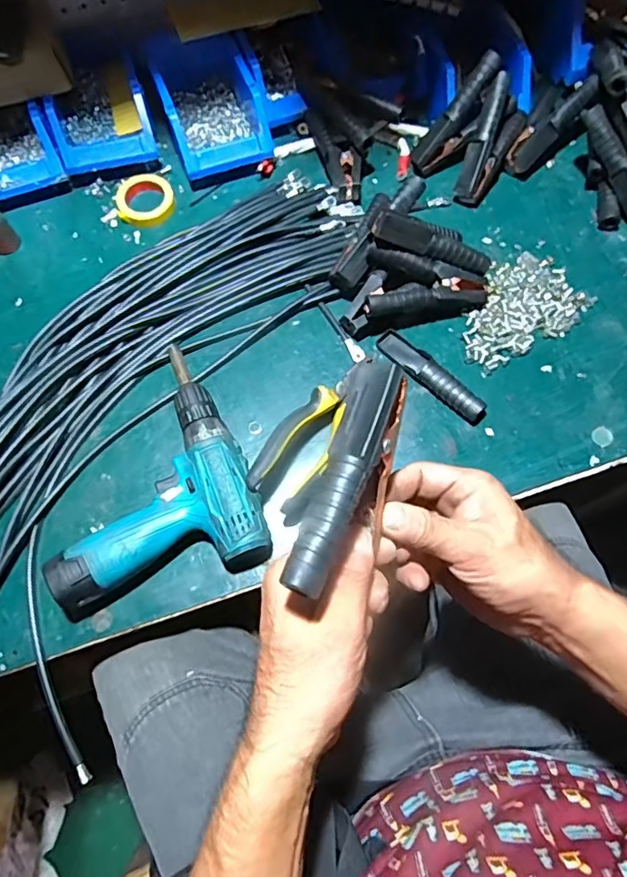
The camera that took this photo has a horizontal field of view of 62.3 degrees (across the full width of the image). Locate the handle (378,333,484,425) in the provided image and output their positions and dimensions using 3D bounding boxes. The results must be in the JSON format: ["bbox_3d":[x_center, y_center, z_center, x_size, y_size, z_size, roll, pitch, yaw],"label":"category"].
[{"bbox_3d":[0.127,-0.069,0.560,0.031,0.018,0.140,-39,75,-13],"label":"handle"}]

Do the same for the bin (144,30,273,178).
[{"bbox_3d":[-0.134,-0.426,0.661,0.114,0.073,0.178,-22,72,-7],"label":"bin"}]

